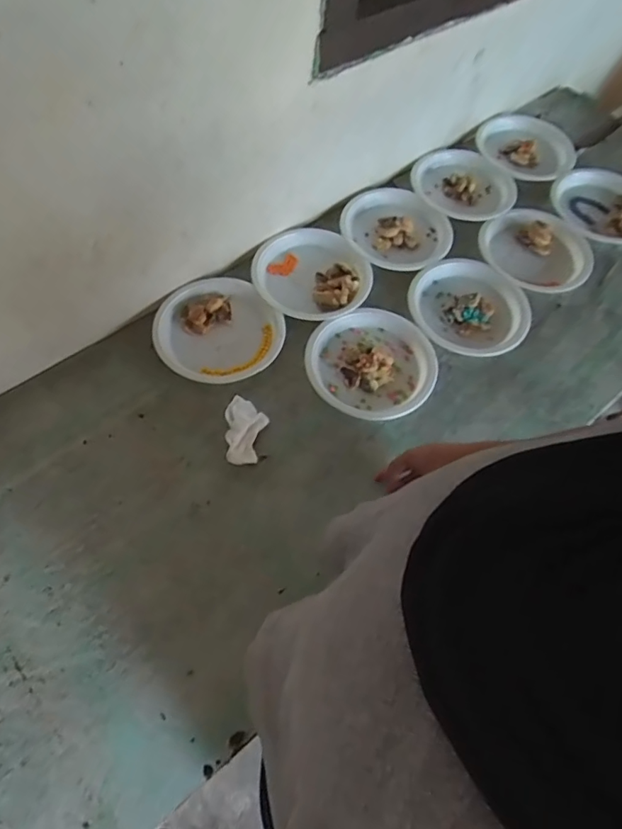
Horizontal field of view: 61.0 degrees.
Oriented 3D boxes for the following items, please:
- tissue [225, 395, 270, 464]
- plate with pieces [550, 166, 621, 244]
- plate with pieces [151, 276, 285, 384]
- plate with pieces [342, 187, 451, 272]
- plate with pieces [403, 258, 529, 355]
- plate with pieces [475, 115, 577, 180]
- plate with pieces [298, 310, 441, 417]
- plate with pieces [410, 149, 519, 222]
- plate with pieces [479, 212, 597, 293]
[{"bbox_3d":[-0.096,0.024,0.767,0.057,0.040,0.084,9,62,-2],"label":"tissue"},{"bbox_3d":[0.598,-0.428,1.087,0.184,0.037,0.200,-4,57,6],"label":"plate with pieces"},{"bbox_3d":[-0.149,-0.138,0.855,0.196,0.019,0.191,1,61,-3],"label":"plate with pieces"},{"bbox_3d":[0.163,-0.353,0.998,0.201,0.044,0.198,1,61,-3],"label":"plate with pieces"},{"bbox_3d":[0.275,-0.189,0.911,0.205,0.025,0.192,21,62,8],"label":"plate with pieces"},{"bbox_3d":[0.485,-0.597,1.169,0.202,0.029,0.195,1,61,-3],"label":"plate with pieces"},{"bbox_3d":[0.099,-0.083,0.849,0.212,0.036,0.184,1,61,-3],"label":"plate with pieces"},{"bbox_3d":[0.314,-0.471,1.083,0.211,0.042,0.198,4,56,-6],"label":"plate with pieces"},{"bbox_3d":[0.429,-0.307,1.001,0.219,0.036,0.182,17,62,6],"label":"plate with pieces"}]

